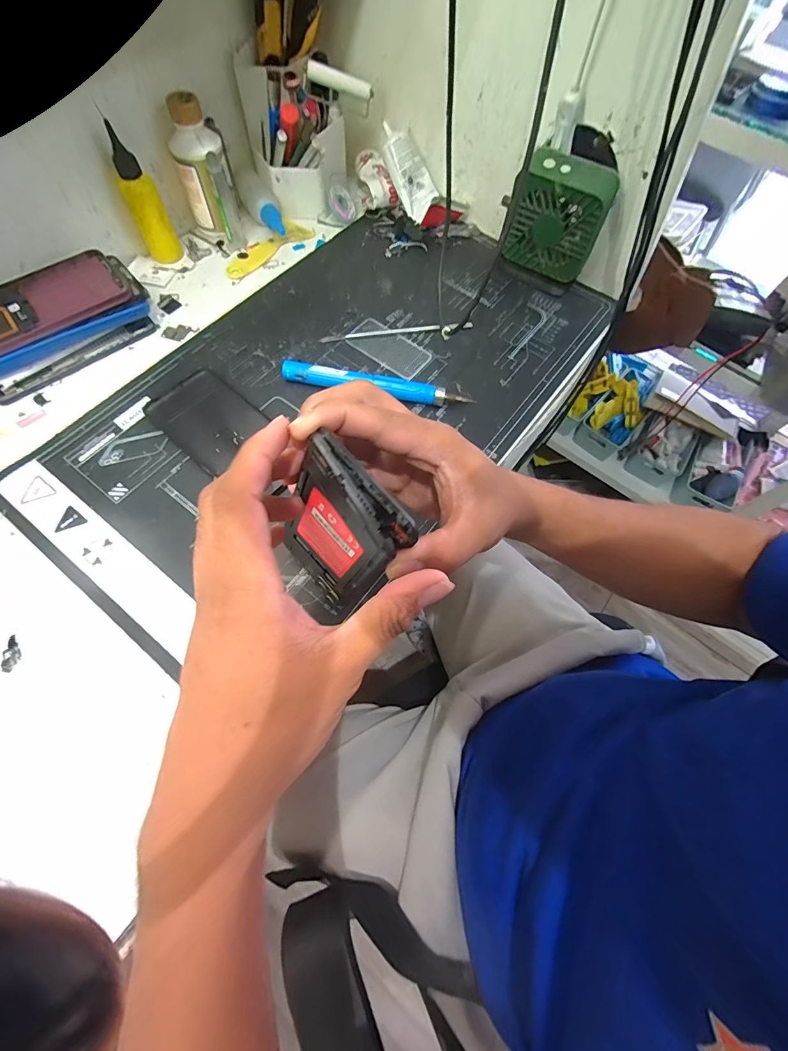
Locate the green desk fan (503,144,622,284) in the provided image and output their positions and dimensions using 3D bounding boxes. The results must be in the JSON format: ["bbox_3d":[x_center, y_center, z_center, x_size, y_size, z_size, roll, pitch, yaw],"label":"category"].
[{"bbox_3d":[0.174,-0.326,0.446,0.096,0.112,0.046,31,68,10],"label":"green desk fan"}]

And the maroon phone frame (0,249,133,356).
[{"bbox_3d":[-0.348,-0.213,0.390,0.170,0.008,0.082,-37,73,-17],"label":"maroon phone frame"}]

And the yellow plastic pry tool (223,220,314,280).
[{"bbox_3d":[-0.156,-0.343,0.498,0.039,0.006,0.127,39,70,13],"label":"yellow plastic pry tool"}]

